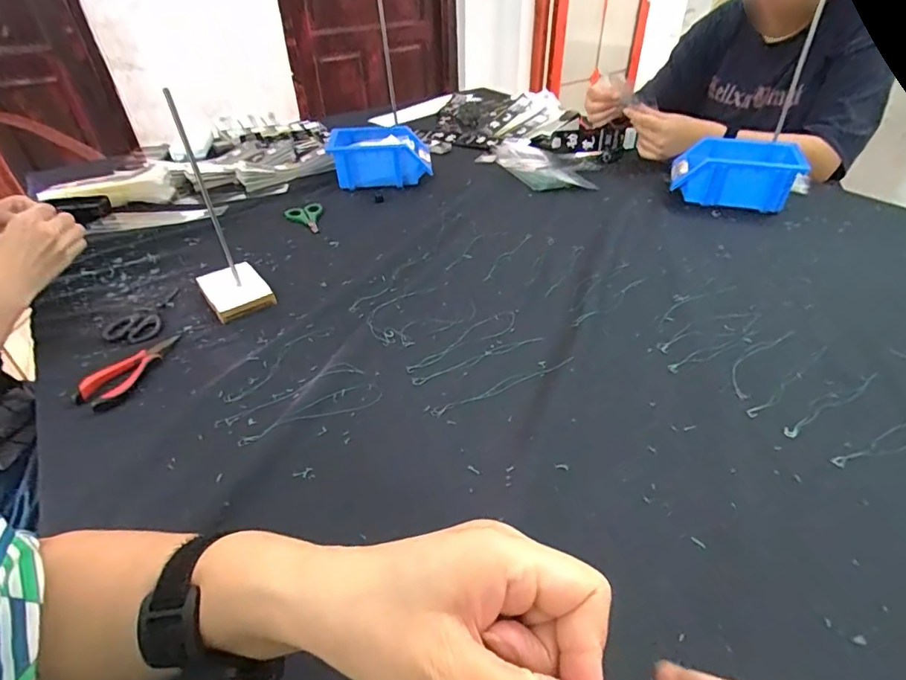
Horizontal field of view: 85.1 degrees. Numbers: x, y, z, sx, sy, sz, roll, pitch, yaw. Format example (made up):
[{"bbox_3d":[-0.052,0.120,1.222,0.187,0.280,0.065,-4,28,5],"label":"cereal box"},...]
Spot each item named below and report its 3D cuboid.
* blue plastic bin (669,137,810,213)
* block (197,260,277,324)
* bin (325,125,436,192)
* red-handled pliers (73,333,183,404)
[{"bbox_3d":[0.473,-0.275,0.822,0.189,0.082,0.124,14,42,18],"label":"blue plastic bin"},{"bbox_3d":[-0.277,-0.063,0.633,0.071,0.019,0.108,-27,45,-27],"label":"block"},{"bbox_3d":[-0.137,-0.344,0.925,0.186,0.077,0.141,-6,39,-5],"label":"bin"},{"bbox_3d":[-0.344,0.027,0.530,0.039,0.015,0.115,13,41,17],"label":"red-handled pliers"}]

